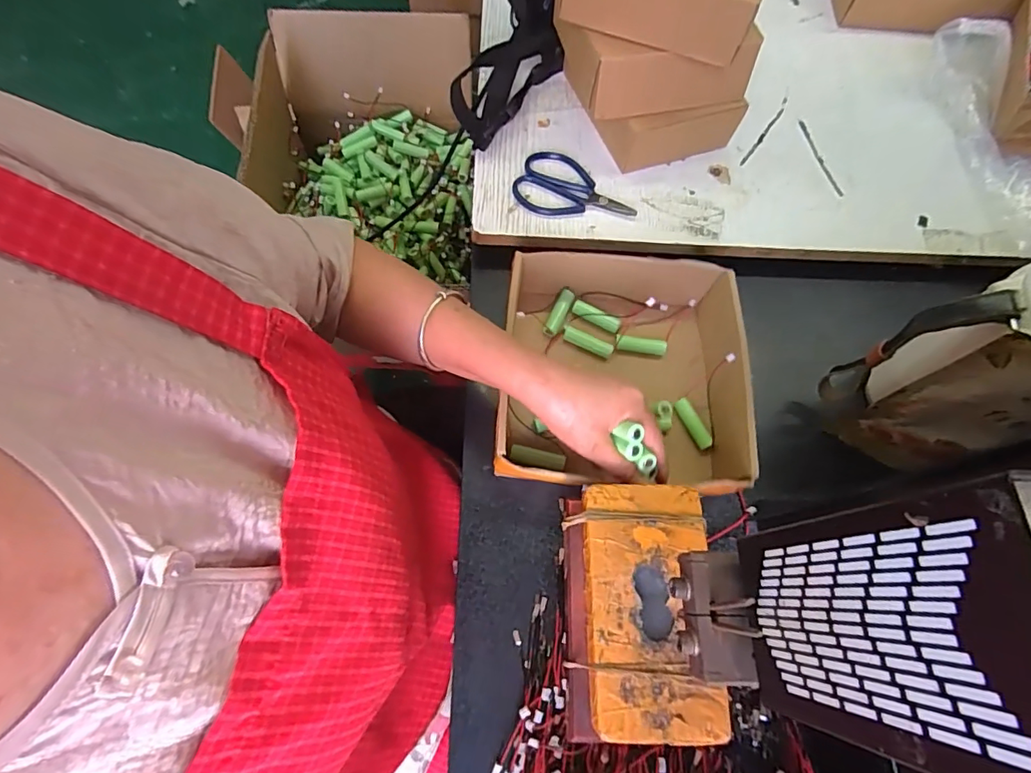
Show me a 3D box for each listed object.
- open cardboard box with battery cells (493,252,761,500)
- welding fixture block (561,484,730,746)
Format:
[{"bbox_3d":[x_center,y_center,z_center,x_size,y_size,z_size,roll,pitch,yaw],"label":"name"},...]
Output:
[{"bbox_3d":[0.097,-0.012,0.443,0.213,0.072,0.206,4,69,-1],"label":"open cardboard box with battery cells"},{"bbox_3d":[0.079,0.141,0.327,0.091,0.024,0.148,1,69,-2],"label":"welding fixture block"}]

